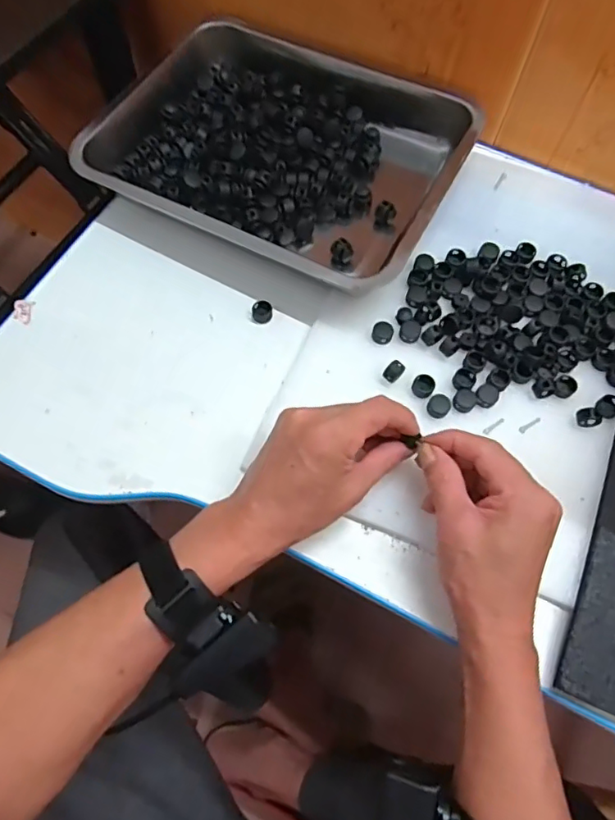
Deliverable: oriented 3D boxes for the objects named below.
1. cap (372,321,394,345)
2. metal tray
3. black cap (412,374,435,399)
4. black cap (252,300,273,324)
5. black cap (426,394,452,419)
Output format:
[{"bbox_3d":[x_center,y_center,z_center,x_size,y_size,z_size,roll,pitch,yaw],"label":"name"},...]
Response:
[{"bbox_3d":[0.062,-0.063,0.450,0.017,0.009,0.018,1,67,-1],"label":"cap"},{"bbox_3d":[-0.020,-0.247,0.512,0.313,0.059,0.255,28,69,10],"label":"metal tray"},{"bbox_3d":[0.090,-0.019,0.431,0.016,0.008,0.016,1,67,-1],"label":"black cap"},{"bbox_3d":[-0.038,-0.083,0.469,0.017,0.011,0.016,1,67,-1],"label":"black cap"},{"bbox_3d":[0.101,-0.003,0.426,0.016,0.007,0.018,34,70,12],"label":"black cap"}]

